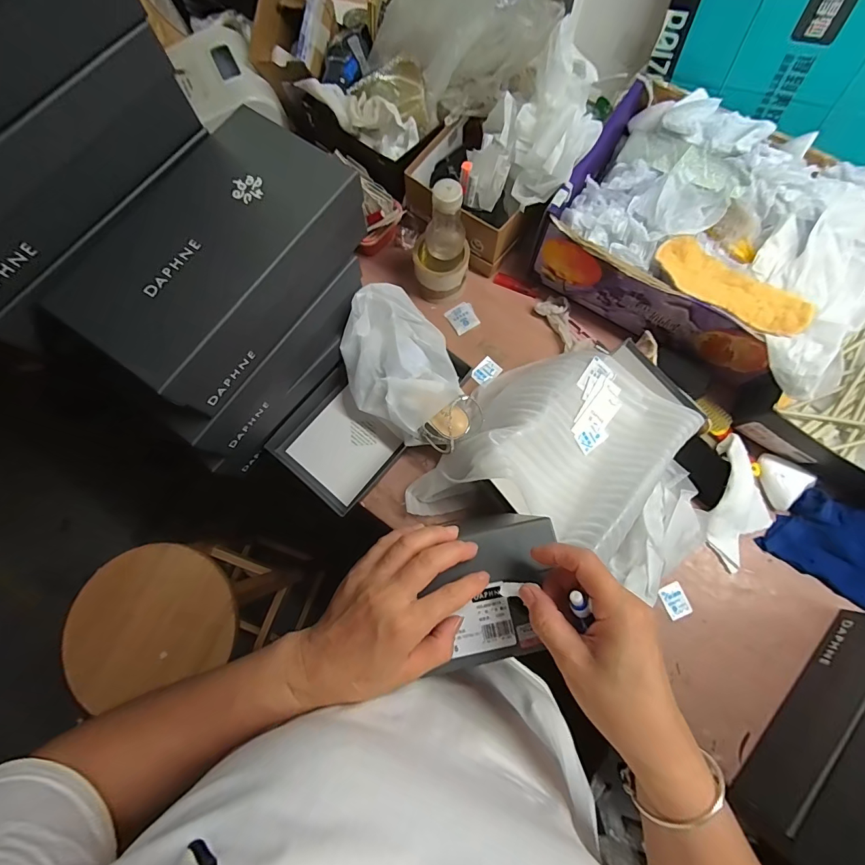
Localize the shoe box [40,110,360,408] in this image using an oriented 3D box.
[{"bbox_3d":[-0.231,-0.192,0.455,0.169,0.094,0.300,33,80,7],"label":"shoe box"}]

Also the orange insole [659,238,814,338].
[{"bbox_3d":[0.393,-0.192,0.547,0.199,0.022,0.066,37,80,8],"label":"orange insole"}]

